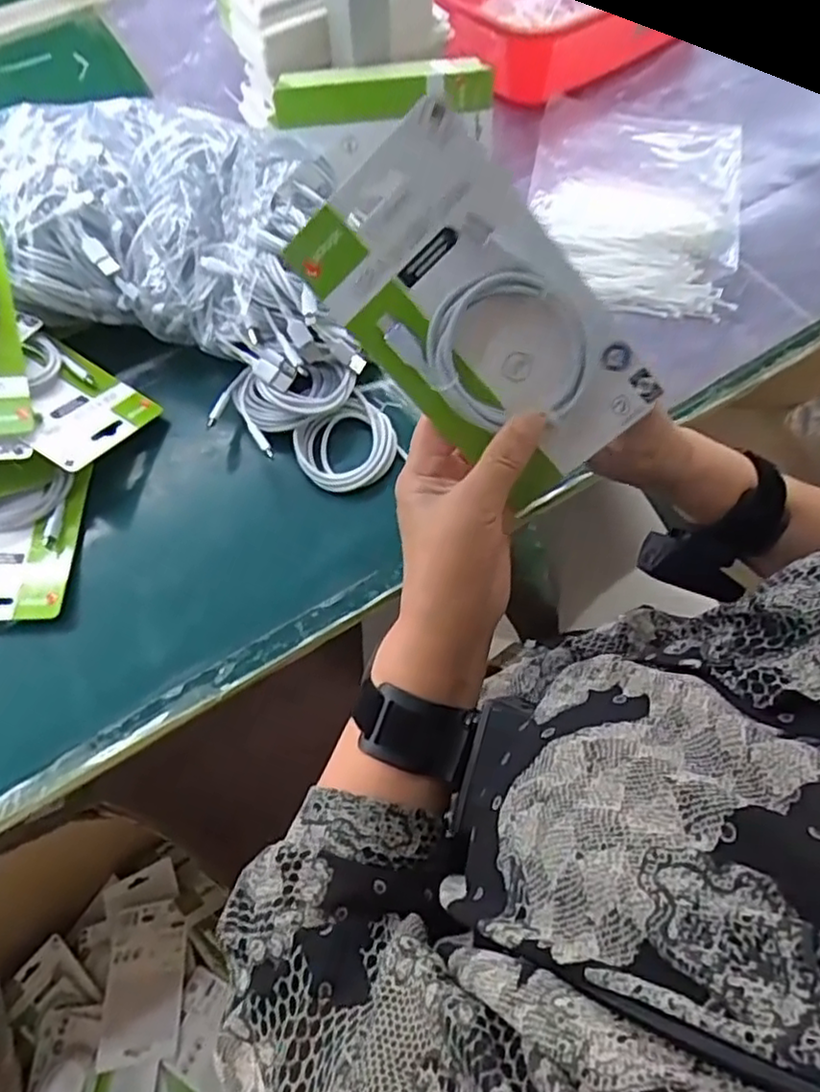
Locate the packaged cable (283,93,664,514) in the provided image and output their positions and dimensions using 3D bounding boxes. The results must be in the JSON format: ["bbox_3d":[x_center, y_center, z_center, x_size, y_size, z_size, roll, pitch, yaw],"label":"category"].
[{"bbox_3d":[0.034,-0.108,0.340,0.095,0.025,0.178,-41,105,14],"label":"packaged cable"}]

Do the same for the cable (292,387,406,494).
[{"bbox_3d":[-0.048,-0.080,0.557,0.080,0.014,0.076,-39,70,-16],"label":"cable"}]

